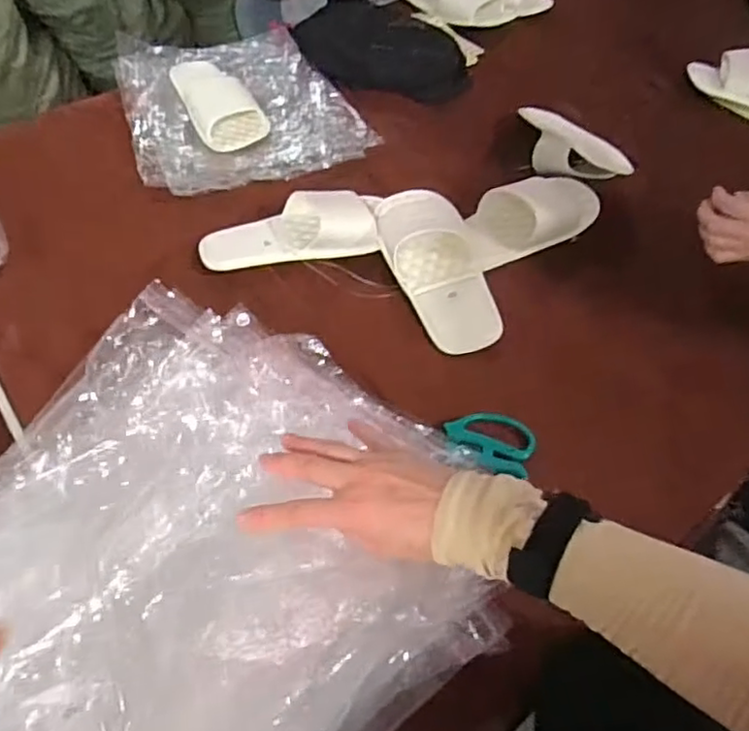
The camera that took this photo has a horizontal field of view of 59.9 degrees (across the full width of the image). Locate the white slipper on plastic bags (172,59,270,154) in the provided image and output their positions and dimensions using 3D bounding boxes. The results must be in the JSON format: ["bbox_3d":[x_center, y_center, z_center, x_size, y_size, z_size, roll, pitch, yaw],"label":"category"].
[{"bbox_3d":[-0.235,-0.391,0.945,0.098,0.051,0.224,-23,56,-19],"label":"white slipper on plastic bags"}]

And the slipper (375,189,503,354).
[{"bbox_3d":[0.072,-0.114,0.729,0.088,0.050,0.225,-15,54,-13],"label":"slipper"}]

